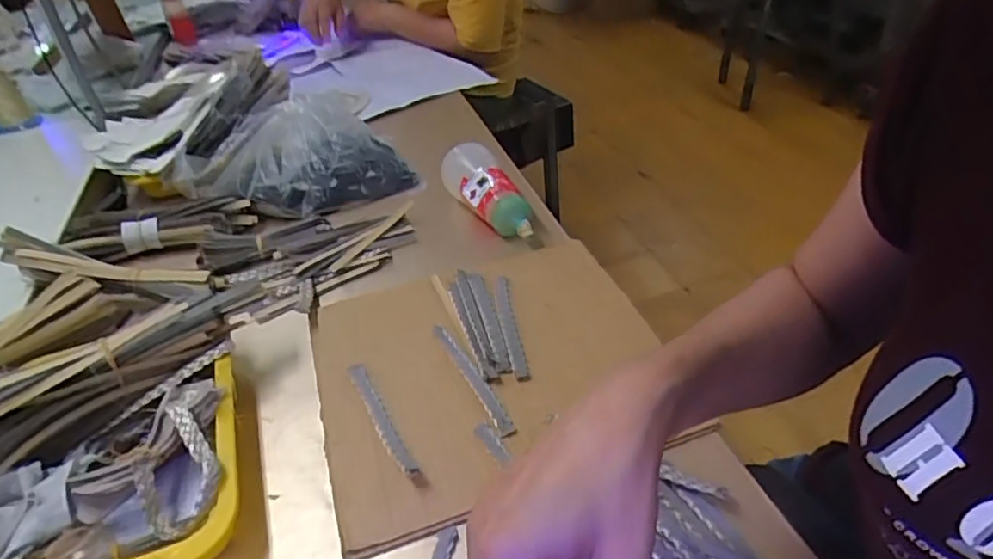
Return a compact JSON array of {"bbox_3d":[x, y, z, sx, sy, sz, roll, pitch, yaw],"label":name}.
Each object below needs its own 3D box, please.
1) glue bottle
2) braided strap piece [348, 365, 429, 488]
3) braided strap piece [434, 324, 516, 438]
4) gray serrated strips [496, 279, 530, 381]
[{"bbox_3d":[-0.007,-0.095,0.692,0.065,0.061,0.153,-21,40,-17],"label":"glue bottle"},{"bbox_3d":[-0.089,0.110,0.480,0.014,0.016,0.132,-22,42,-21],"label":"braided strap piece"},{"bbox_3d":[-0.020,0.080,0.508,0.014,0.008,0.130,-22,41,-19],"label":"braided strap piece"},{"bbox_3d":[0.012,0.039,0.560,0.016,0.004,0.139,-9,38,-2],"label":"gray serrated strips"}]

